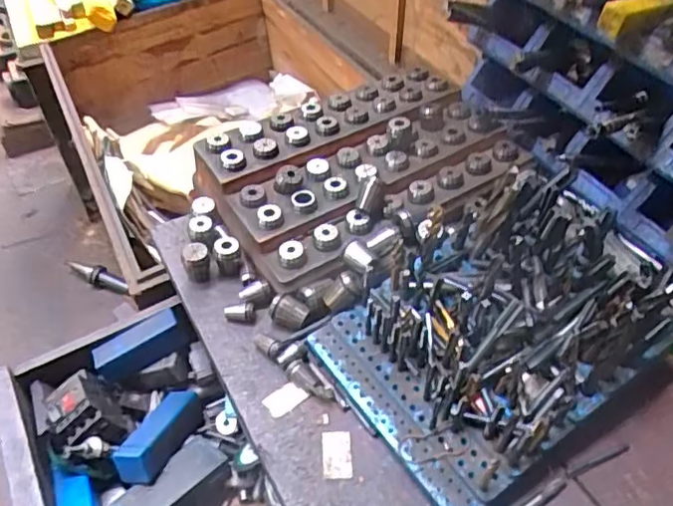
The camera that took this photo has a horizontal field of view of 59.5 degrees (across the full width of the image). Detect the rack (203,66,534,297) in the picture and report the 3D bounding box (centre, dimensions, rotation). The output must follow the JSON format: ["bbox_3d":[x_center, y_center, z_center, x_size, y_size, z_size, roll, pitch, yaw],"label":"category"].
[{"bbox_3d":[0.034,-0.113,0.761,0.369,0.067,0.240,-23,52,-19],"label":"rack"}]

